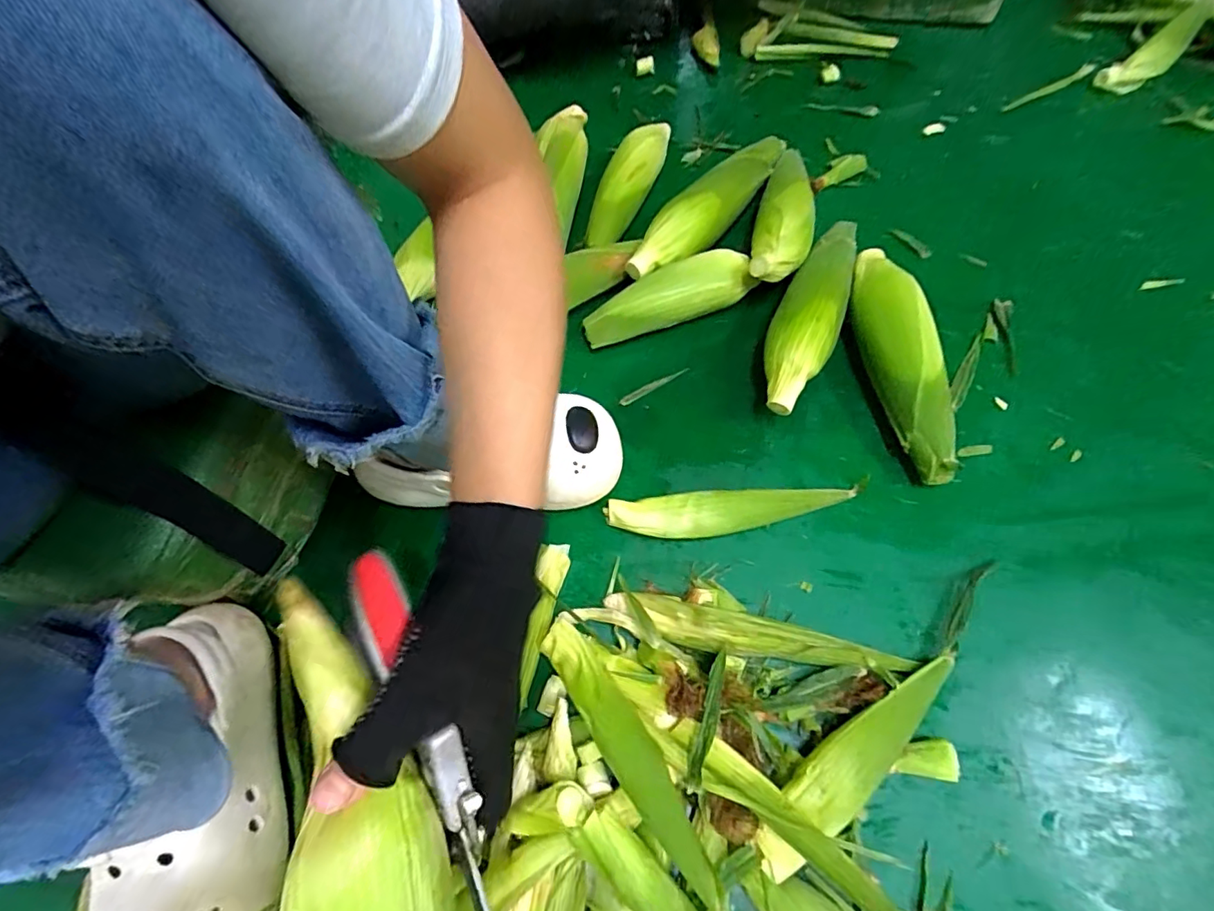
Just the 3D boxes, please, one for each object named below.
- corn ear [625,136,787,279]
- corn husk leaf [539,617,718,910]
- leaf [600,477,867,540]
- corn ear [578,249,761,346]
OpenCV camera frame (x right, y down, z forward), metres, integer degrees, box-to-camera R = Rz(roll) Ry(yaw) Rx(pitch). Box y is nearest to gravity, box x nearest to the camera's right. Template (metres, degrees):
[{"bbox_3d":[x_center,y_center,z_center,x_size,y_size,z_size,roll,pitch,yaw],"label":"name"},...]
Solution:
[{"bbox_3d":[0.133,-0.301,0.624,0.053,0.059,0.284,36,72,17],"label":"corn ear"},{"bbox_3d":[0.013,0.214,0.394,0.037,0.045,0.200,-32,68,-12],"label":"corn husk leaf"},{"bbox_3d":[0.122,0.055,0.500,0.240,0.038,0.042,-3,64,1],"label":"leaf"},{"bbox_3d":[0.066,-0.175,0.594,0.185,0.064,0.051,-15,64,-5],"label":"corn ear"}]

